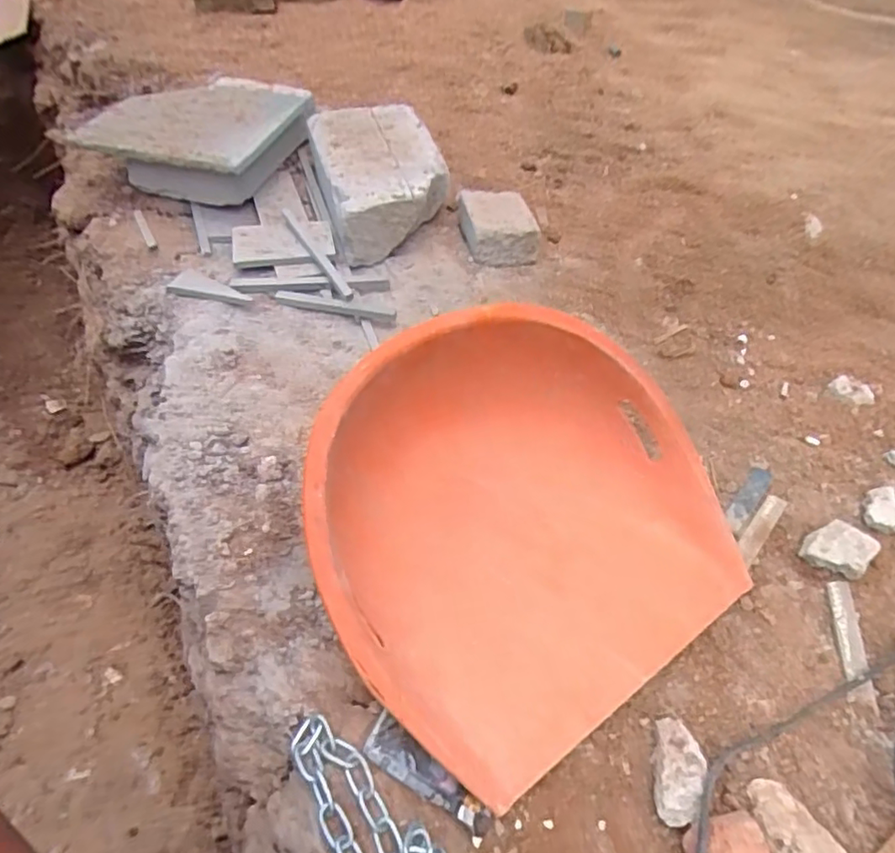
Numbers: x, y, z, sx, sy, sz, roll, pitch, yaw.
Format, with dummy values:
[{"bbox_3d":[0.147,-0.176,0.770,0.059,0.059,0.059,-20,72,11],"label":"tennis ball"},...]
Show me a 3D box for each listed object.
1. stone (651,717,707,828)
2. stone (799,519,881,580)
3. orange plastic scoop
[{"bbox_3d":[0.210,0.317,0.561,0.039,0.041,0.094,18,47,13],"label":"stone"},{"bbox_3d":[0.450,0.143,0.702,0.064,0.041,0.066,35,53,26],"label":"stone"},{"bbox_3d":[0.080,0.087,0.621,0.419,0.223,0.349,-26,53,-27],"label":"orange plastic scoop"}]

